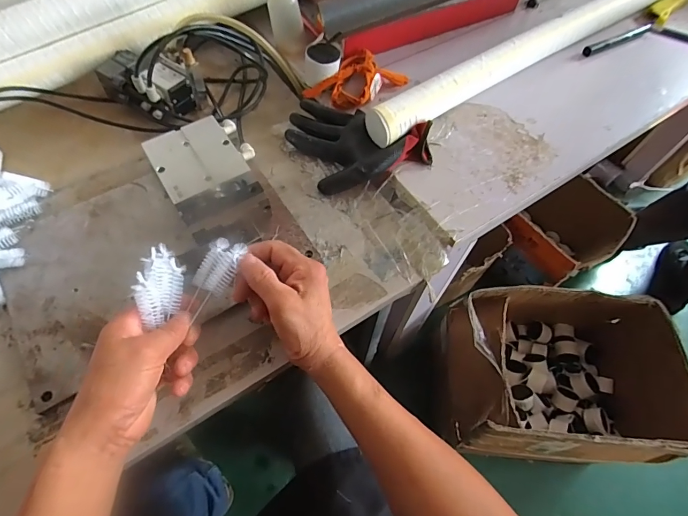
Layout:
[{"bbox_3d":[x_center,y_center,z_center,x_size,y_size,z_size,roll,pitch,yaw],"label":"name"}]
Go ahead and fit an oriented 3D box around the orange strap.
[{"bbox_3d":[0.019,-0.259,0.575,0.090,0.028,0.124,40,68,17],"label":"orange strap"}]

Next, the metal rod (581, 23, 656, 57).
[{"bbox_3d":[0.461,-0.365,0.652,0.151,0.013,0.015,-23,66,-13],"label":"metal rod"}]

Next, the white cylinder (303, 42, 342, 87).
[{"bbox_3d":[-0.032,-0.277,0.566,0.052,0.041,0.049,3,63,0],"label":"white cylinder"}]

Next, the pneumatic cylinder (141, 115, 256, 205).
[{"bbox_3d":[-0.173,-0.118,0.490,0.116,0.039,0.109,-29,66,-17],"label":"pneumatic cylinder"}]

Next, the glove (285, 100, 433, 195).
[{"bbox_3d":[0.017,-0.150,0.516,0.194,0.036,0.133,7,63,2],"label":"glove"}]

